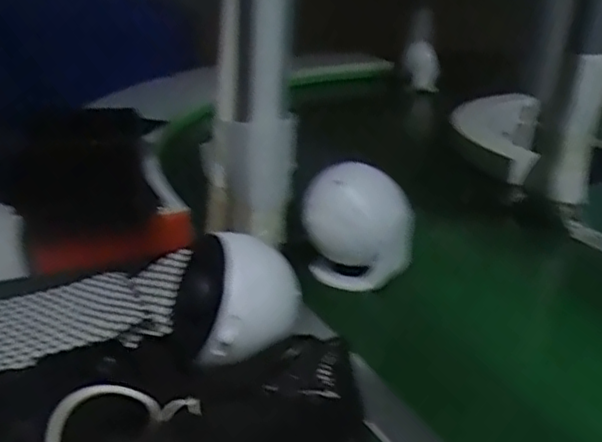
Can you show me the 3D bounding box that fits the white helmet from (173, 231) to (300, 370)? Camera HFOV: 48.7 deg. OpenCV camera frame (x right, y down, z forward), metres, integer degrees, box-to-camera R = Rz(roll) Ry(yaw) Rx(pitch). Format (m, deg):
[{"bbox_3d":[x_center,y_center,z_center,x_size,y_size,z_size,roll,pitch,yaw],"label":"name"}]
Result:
[{"bbox_3d":[-0.047,0.050,0.481,0.088,0.074,0.076,-1,24,-9],"label":"white helmet"}]

